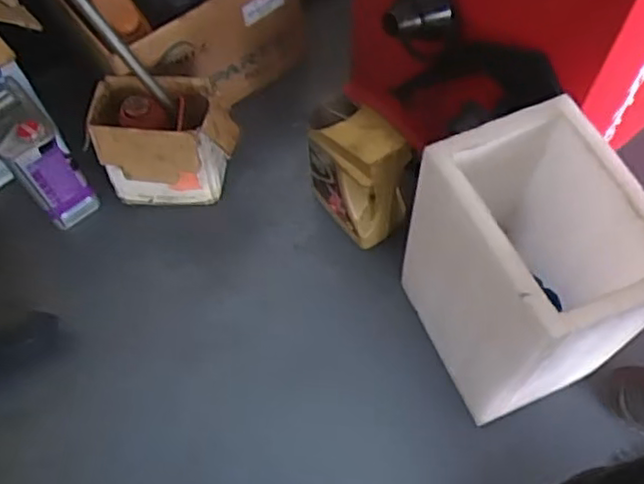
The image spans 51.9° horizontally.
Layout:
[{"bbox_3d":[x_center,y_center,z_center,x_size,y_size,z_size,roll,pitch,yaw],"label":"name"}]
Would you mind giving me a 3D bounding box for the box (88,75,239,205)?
[{"bbox_3d":[-0.280,-0.178,1.266,0.248,0.264,0.135,-2,62,1],"label":"box"}]

